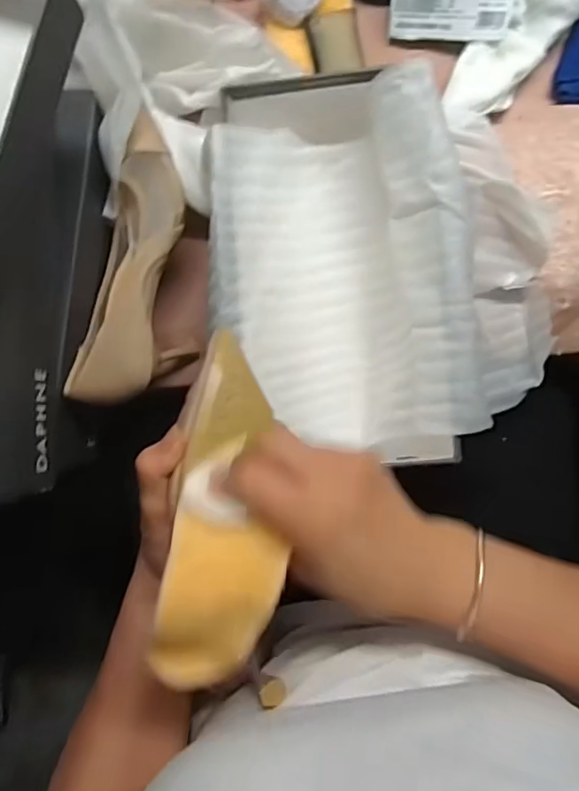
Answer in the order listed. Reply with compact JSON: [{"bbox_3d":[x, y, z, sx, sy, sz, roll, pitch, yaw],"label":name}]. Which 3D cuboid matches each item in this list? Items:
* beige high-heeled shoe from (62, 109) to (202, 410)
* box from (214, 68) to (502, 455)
[{"bbox_3d":[-0.122,-0.101,0.479,0.073,0.068,0.215,8,89,6],"label":"beige high-heeled shoe"},{"bbox_3d":[0.043,-0.104,0.459,0.192,0.078,0.276,1,89,6],"label":"box"}]

